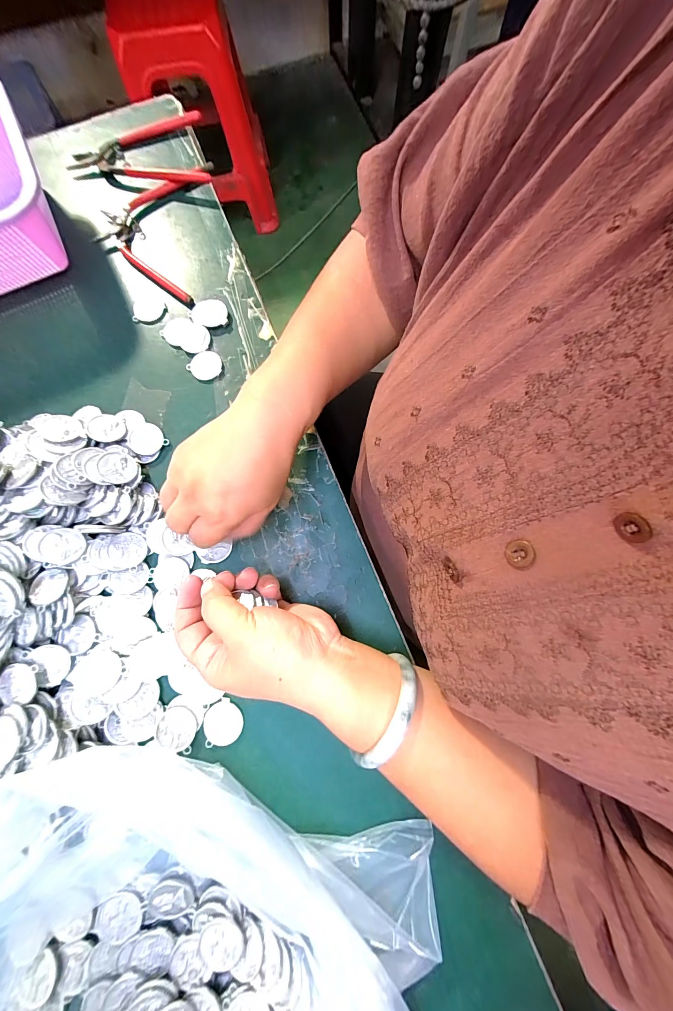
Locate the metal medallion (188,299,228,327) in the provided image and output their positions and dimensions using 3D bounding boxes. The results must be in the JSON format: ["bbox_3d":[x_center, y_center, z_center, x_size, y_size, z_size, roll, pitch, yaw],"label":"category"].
[{"bbox_3d":[-0.126,-0.189,0.325,0.036,0.005,0.032,-16,78,-2],"label":"metal medallion"}]

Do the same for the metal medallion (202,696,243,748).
[{"bbox_3d":[-0.088,0.167,0.251,0.032,0.004,0.029,-36,80,-6],"label":"metal medallion"}]

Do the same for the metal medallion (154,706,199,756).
[{"bbox_3d":[-0.120,0.169,0.249,0.028,0.004,0.027,17,65,-3],"label":"metal medallion"}]

